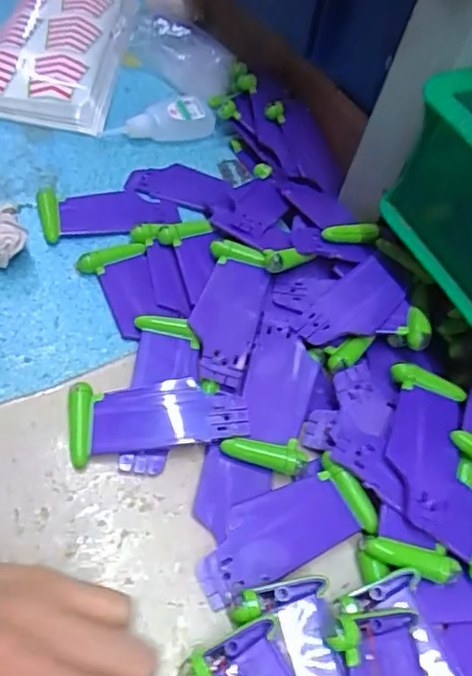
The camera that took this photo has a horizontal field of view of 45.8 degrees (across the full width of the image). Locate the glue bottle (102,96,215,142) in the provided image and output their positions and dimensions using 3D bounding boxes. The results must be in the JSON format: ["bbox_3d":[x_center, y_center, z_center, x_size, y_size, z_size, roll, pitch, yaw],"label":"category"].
[{"bbox_3d":[-0.056,-0.163,0.424,0.080,0.024,0.022,-21,62,-23],"label":"glue bottle"}]

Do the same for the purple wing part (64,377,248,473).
[{"bbox_3d":[-0.040,0.040,0.291,0.091,0.007,0.038,-1,56,-12],"label":"purple wing part"}]

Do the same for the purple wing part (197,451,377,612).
[{"bbox_3d":[0.023,0.091,0.266,0.087,0.007,0.038,-22,62,-24],"label":"purple wing part"}]

